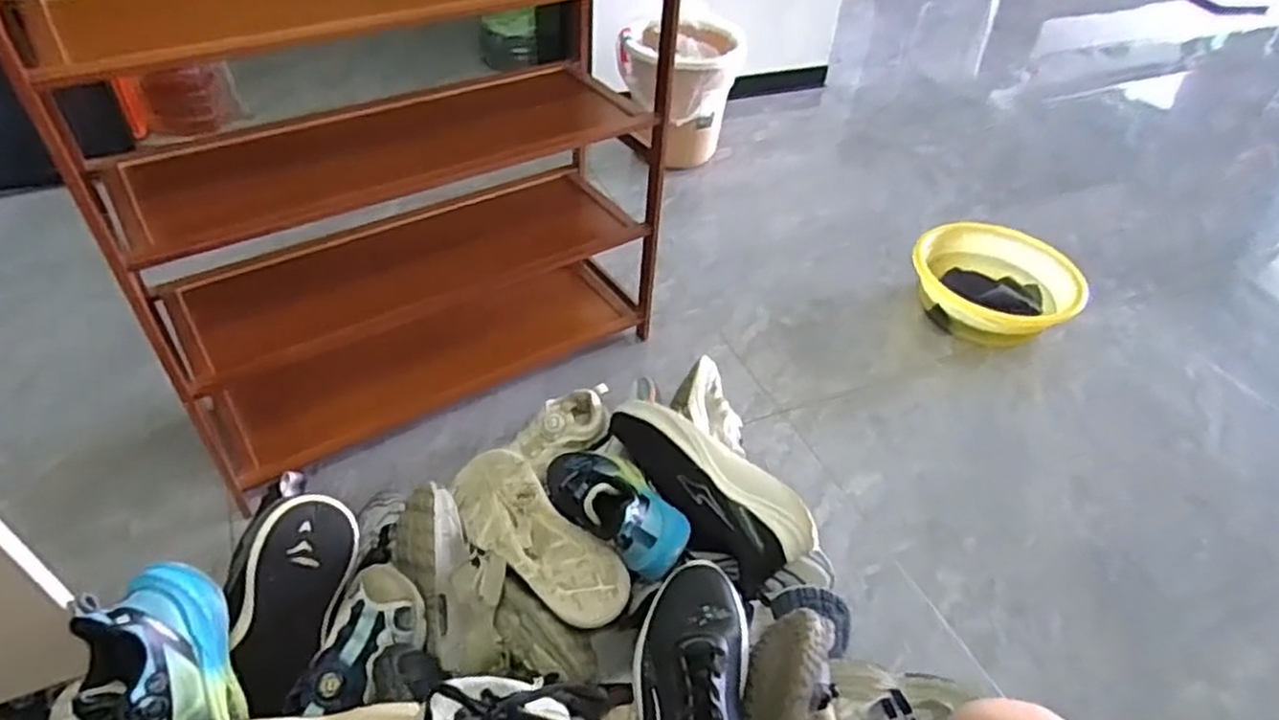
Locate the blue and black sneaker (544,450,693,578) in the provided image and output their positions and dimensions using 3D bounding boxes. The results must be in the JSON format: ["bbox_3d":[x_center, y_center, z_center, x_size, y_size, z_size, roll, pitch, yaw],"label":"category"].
[{"bbox_3d":[-0.031,0.162,0.892,0.107,0.090,0.227,-26,33,-28],"label":"blue and black sneaker"}]

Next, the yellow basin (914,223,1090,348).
[{"bbox_3d":[0.651,-0.138,1.401,0.258,0.125,0.274,3,44,-2],"label":"yellow basin"}]

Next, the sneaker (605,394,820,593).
[{"bbox_3d":[0.074,0.142,0.891,0.083,0.097,0.290,-28,53,-29],"label":"sneaker"}]

